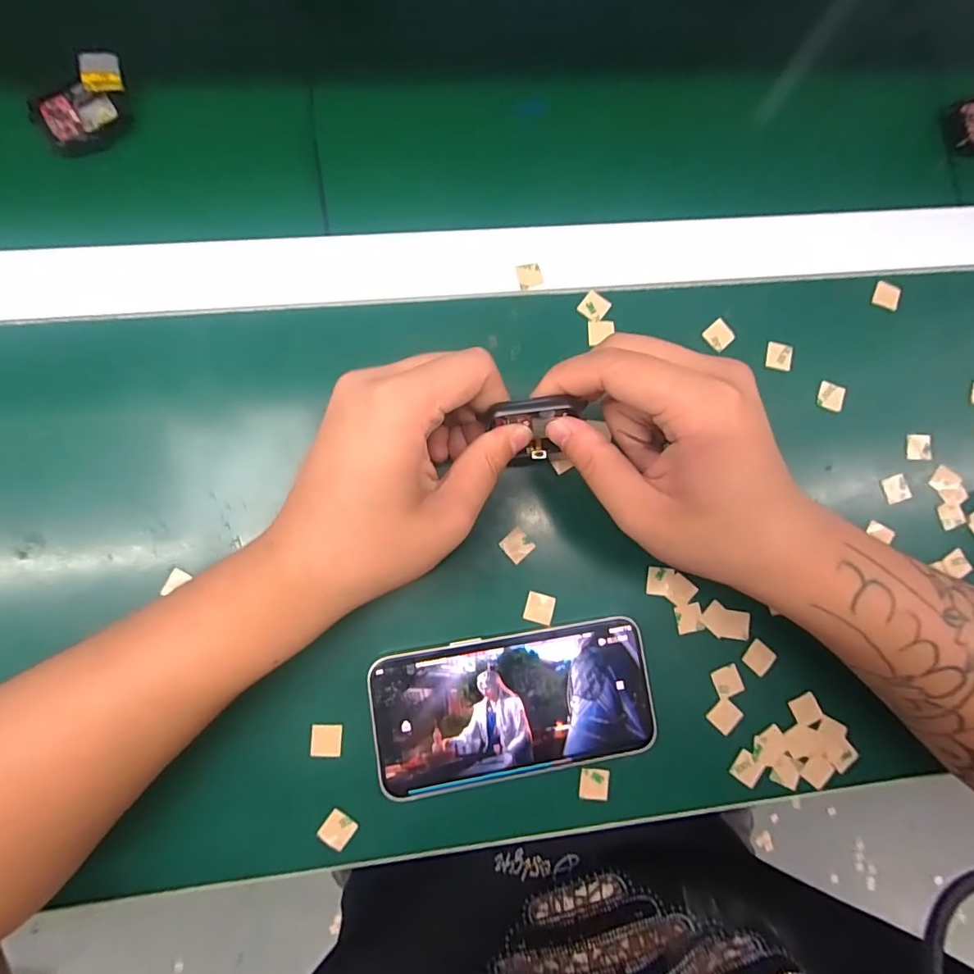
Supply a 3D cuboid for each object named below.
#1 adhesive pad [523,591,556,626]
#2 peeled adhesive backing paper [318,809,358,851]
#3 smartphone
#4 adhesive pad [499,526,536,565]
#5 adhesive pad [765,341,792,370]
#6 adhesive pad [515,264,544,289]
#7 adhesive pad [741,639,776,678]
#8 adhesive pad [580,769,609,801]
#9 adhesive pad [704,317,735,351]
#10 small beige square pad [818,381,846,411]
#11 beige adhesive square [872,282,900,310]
[{"bbox_3d":[0.029,0.067,0.270,0.016,0.004,0.015,16,82,-3],"label":"adhesive pad"},{"bbox_3d":[-0.076,0.176,0.251,0.016,0.004,0.016,35,82,0],"label":"peeled adhesive backing paper"},{"bbox_3d":[0.015,0.115,0.261,0.144,0.010,0.072,-8,84,-6],"label":"smartphone"},{"bbox_3d":[0.017,0.032,0.272,0.015,0.004,0.016,-41,88,-8],"label":"adhesive pad"},{"bbox_3d":[0.177,-0.079,0.298,0.016,0.004,0.016,7,83,-4],"label":"adhesive pad"},{"bbox_3d":[0.025,-0.124,0.288,0.014,0.004,0.014,-14,85,-6],"label":"adhesive pad"},{"bbox_3d":[0.154,0.096,0.277,0.016,0.004,0.015,42,82,1],"label":"adhesive pad"},{"bbox_3d":[0.058,0.160,0.264,0.015,0.004,0.015,7,83,-4],"label":"adhesive pad"},{"bbox_3d":[0.140,-0.091,0.295,0.016,0.004,0.016,-42,88,-8],"label":"adhesive pad"},{"bbox_3d":[0.209,-0.055,0.298,0.015,0.004,0.016,13,82,-3],"label":"small beige square pad"},{"bbox_3d":[0.249,-0.118,0.306,0.016,0.004,0.013,22,82,-2],"label":"beige adhesive square"}]

